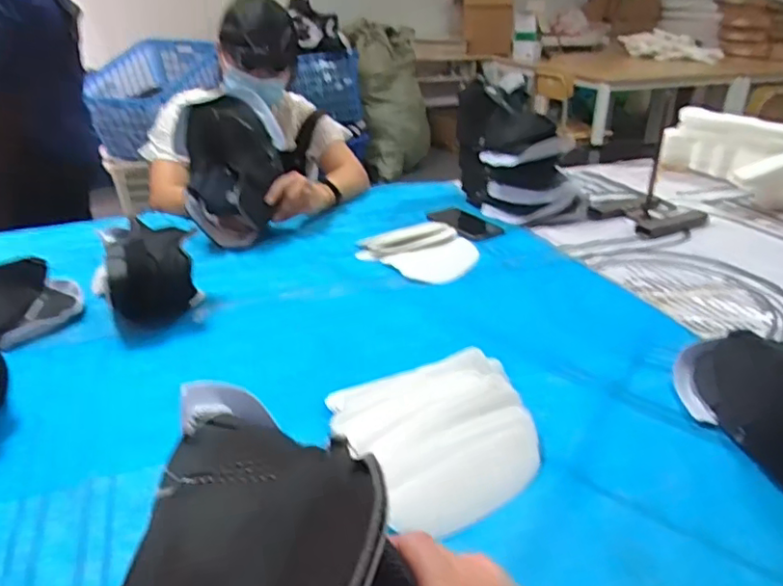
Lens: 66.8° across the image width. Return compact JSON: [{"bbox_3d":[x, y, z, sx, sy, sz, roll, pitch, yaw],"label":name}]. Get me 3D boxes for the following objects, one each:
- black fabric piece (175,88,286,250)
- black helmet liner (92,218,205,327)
[{"bbox_3d":[-0.282,-0.221,1.067,0.174,0.234,0.165,-10,30,-15],"label":"black fabric piece"},{"bbox_3d":[-0.333,-0.024,0.824,0.126,0.117,0.104,-14,32,-24],"label":"black helmet liner"}]

